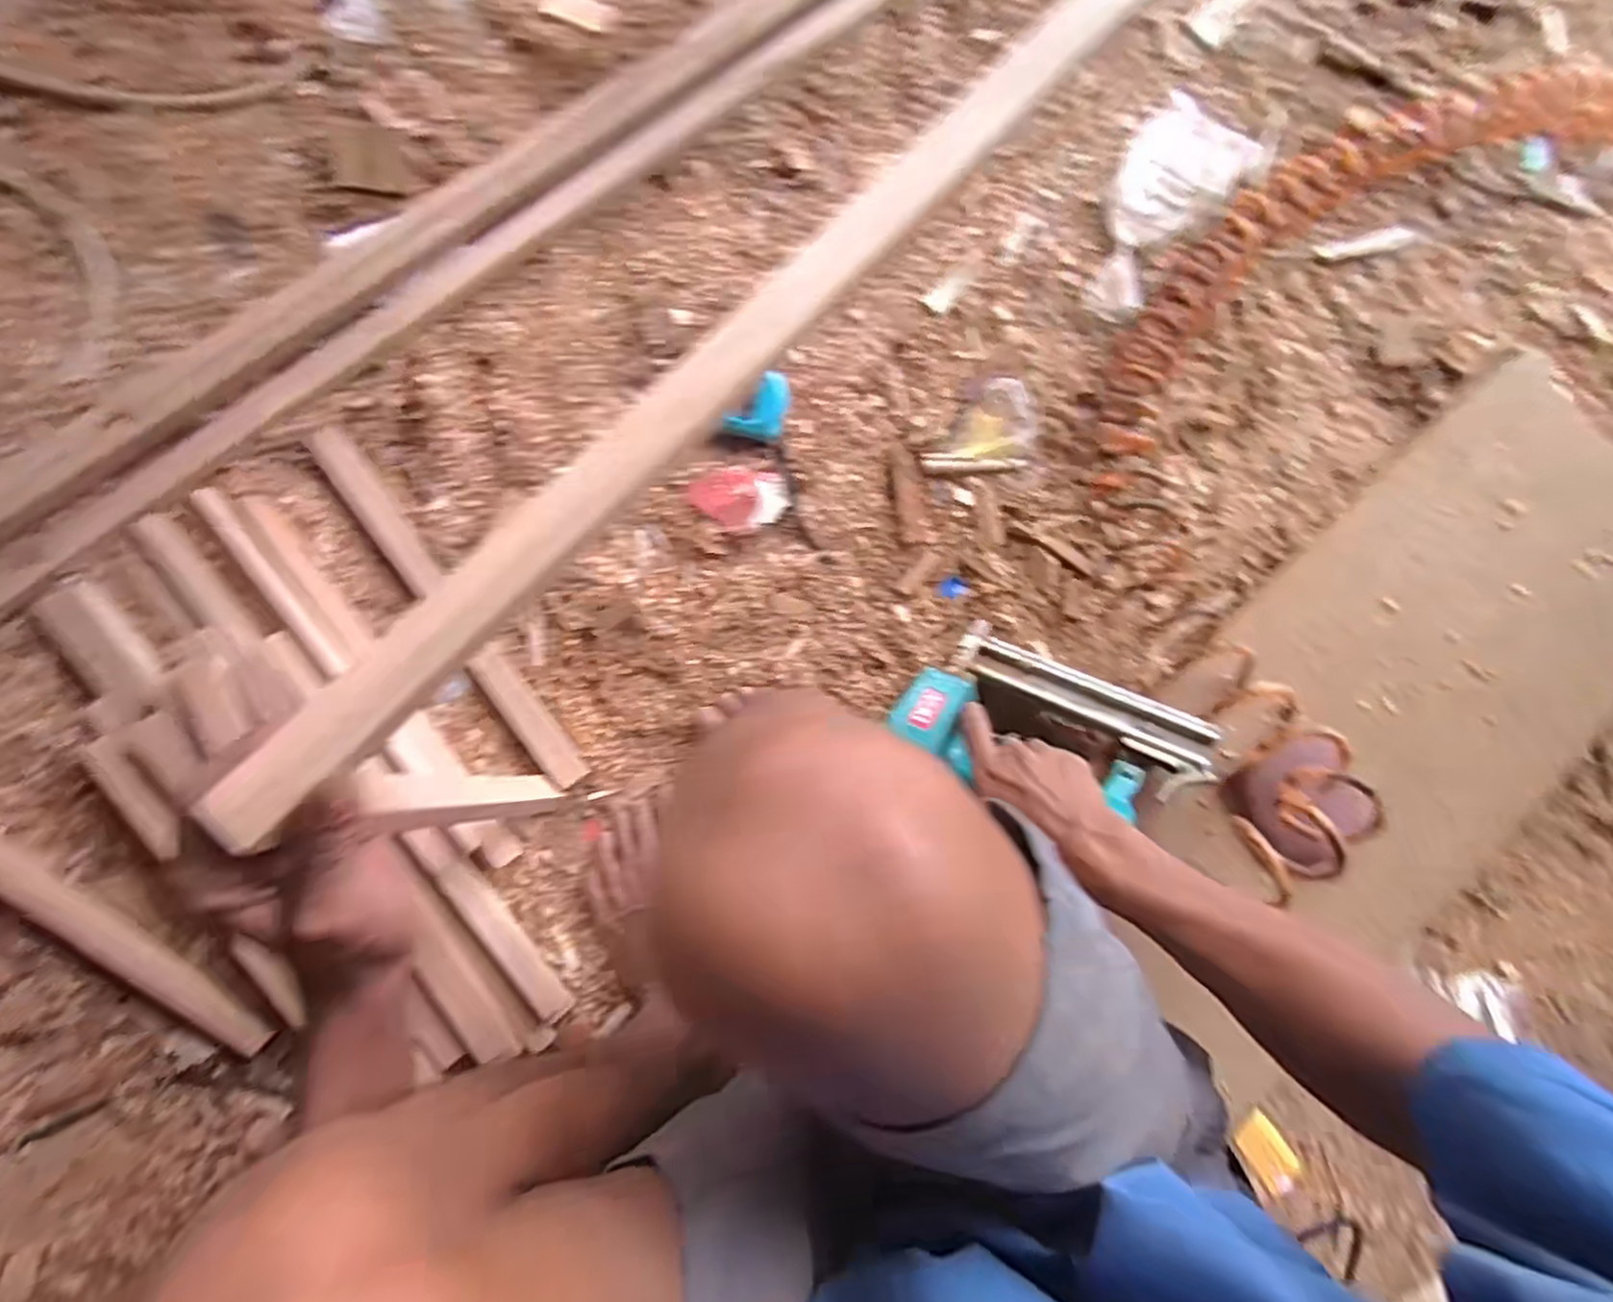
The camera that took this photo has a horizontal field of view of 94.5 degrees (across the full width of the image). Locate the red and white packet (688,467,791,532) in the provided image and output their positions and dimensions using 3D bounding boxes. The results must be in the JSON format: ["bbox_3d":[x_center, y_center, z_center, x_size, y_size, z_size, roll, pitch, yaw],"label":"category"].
[{"bbox_3d":[-0.056,-0.130,0.631,0.081,0.015,0.053,9,85,-8],"label":"red and white packet"}]

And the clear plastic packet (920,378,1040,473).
[{"bbox_3d":[0.156,-0.203,0.663,0.102,0.014,0.084,-1,86,-9],"label":"clear plastic packet"}]

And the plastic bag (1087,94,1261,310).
[{"bbox_3d":[0.334,-0.432,0.709,0.102,0.024,0.233,41,82,-4],"label":"plastic bag"}]

